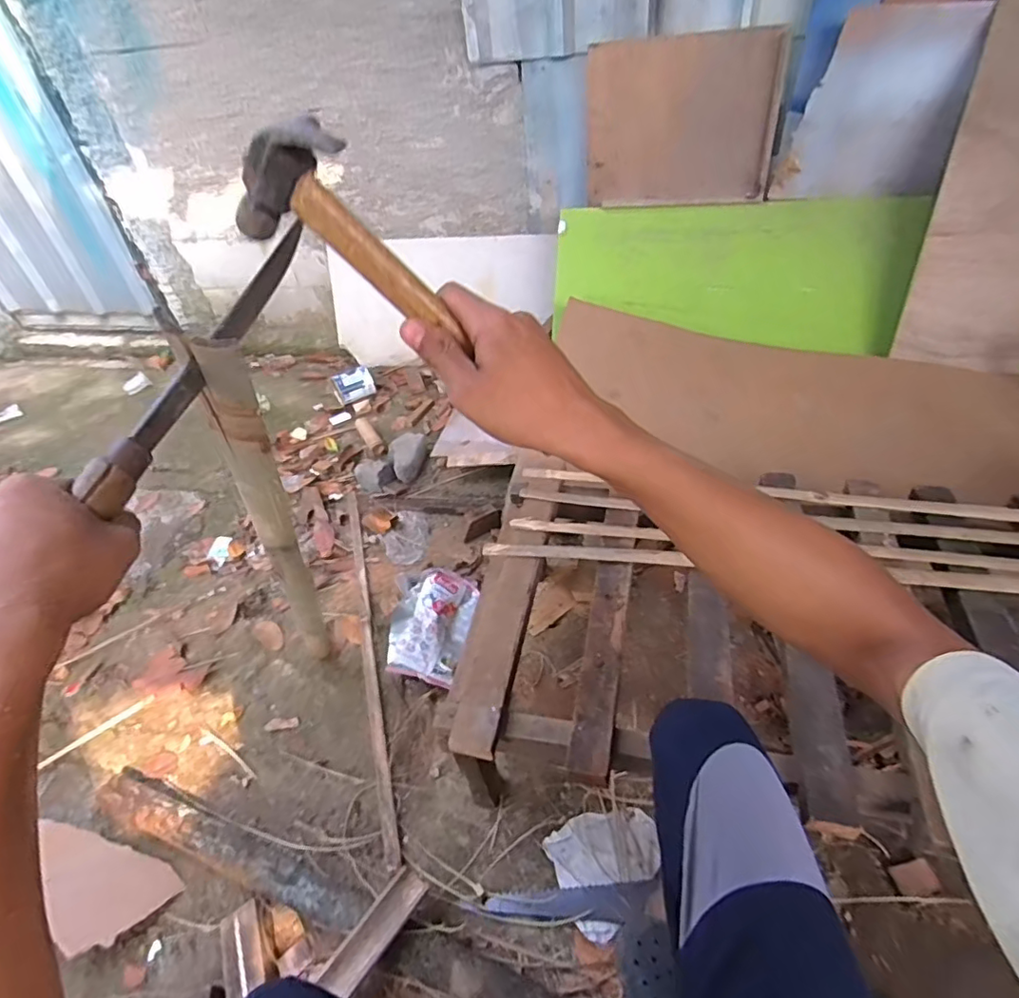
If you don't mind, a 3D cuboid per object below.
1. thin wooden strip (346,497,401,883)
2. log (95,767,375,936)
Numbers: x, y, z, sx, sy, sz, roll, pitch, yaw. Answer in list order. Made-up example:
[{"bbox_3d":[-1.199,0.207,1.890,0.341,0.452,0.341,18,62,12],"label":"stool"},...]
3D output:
[{"bbox_3d":[-0.341,0.317,1.340,0.033,0.017,1.018,-14,44,-8],"label":"thin wooden strip"},{"bbox_3d":[-0.506,0.614,1.008,0.592,0.052,0.088,13,47,20],"label":"log"}]

